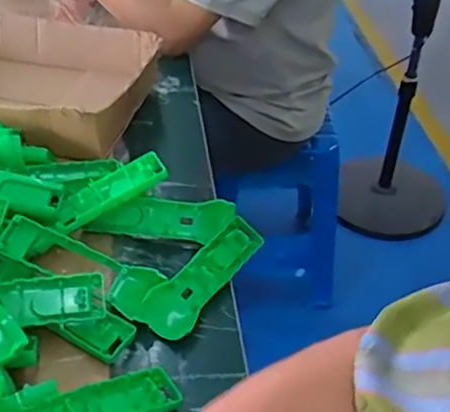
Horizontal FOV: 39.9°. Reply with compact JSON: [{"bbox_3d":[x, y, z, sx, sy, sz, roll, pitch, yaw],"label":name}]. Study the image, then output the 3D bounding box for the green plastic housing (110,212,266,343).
[{"bbox_3d":[-0.036,0.056,0.620,0.082,0.034,0.157,23,45,22],"label":"green plastic housing"}]

